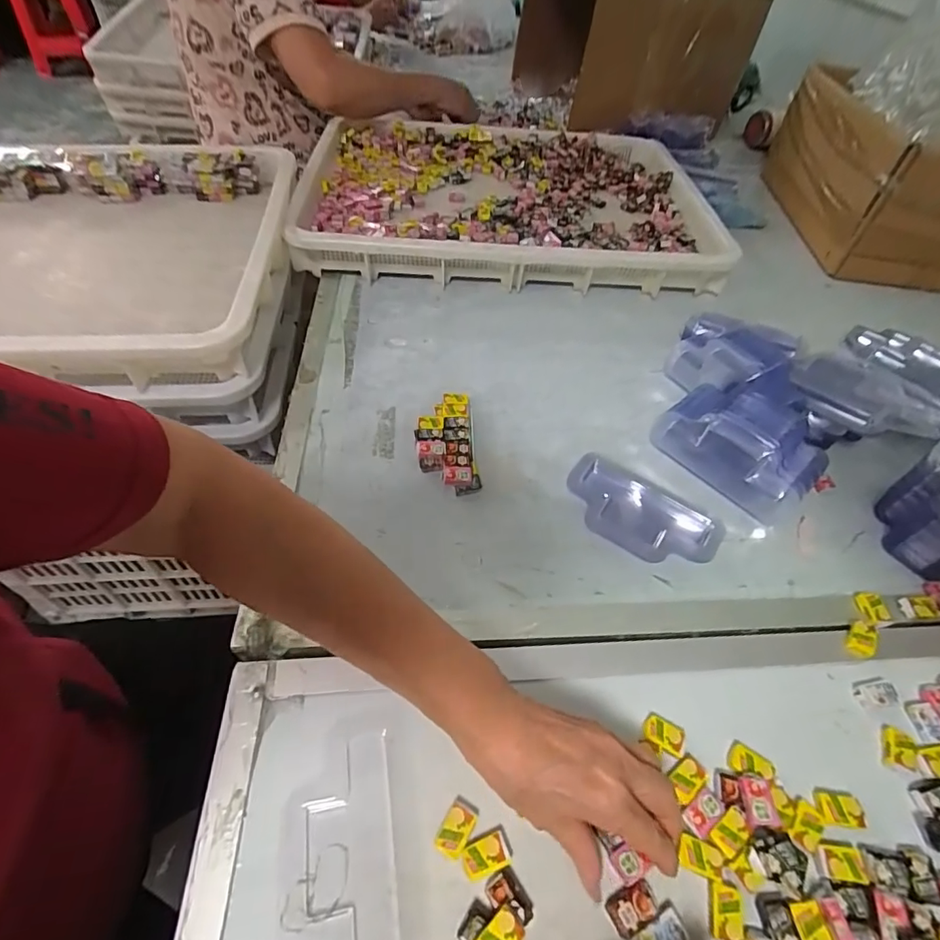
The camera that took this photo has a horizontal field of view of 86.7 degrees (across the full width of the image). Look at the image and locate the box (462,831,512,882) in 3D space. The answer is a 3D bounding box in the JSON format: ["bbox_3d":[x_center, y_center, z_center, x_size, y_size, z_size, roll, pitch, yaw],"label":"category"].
[{"bbox_3d":[0.010,0.229,0.295,0.026,0.005,0.017,-17,54,-18],"label":"box"}]

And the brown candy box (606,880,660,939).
[{"bbox_3d":[0.093,0.250,0.284,0.028,0.007,0.018,-23,55,-21],"label":"brown candy box"}]

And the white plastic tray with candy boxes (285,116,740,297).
[{"bbox_3d":[0.059,-0.440,0.815,0.616,0.076,0.457,-1,50,-5],"label":"white plastic tray with candy boxes"}]

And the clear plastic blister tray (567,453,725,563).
[{"bbox_3d":[0.158,0.038,0.460,0.139,0.016,0.088,26,53,17],"label":"clear plastic blister tray"}]

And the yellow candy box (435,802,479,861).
[{"bbox_3d":[-0.008,0.218,0.300,0.018,0.004,0.026,27,53,17],"label":"yellow candy box"}]

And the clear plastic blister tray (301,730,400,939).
[{"bbox_3d":[-0.071,0.225,0.294,0.051,0.007,0.116,-7,51,-10],"label":"clear plastic blister tray"}]

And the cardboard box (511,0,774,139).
[{"bbox_3d":[0.362,-0.957,1.082,0.397,0.271,0.384,-11,52,-13],"label":"cardboard box"}]

